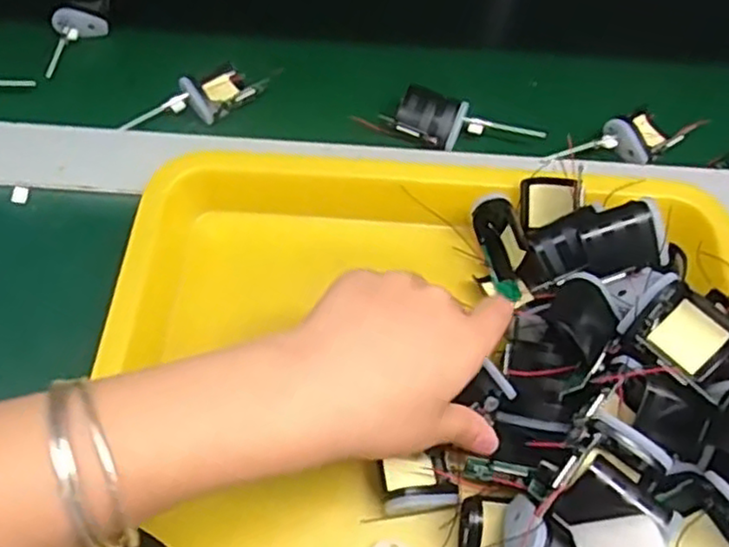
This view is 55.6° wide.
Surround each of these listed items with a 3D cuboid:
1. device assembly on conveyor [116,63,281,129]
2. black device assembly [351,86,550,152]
[{"bbox_3d":[-0.106,-0.115,0.462,0.106,0.025,0.040,-38,68,-22],"label":"device assembly on conveyor"},{"bbox_3d":[0.055,-0.096,0.445,0.113,0.026,0.029,17,60,7],"label":"black device assembly"}]

